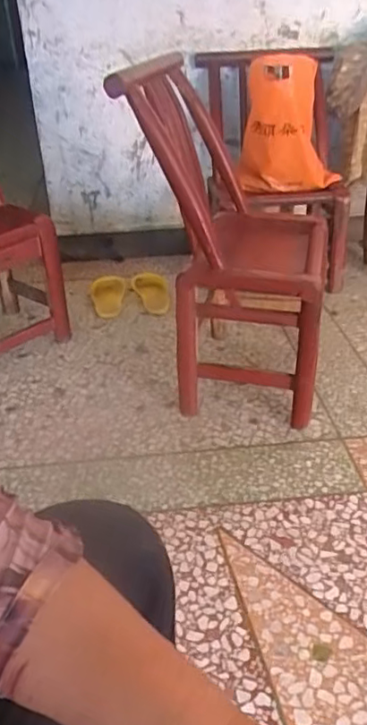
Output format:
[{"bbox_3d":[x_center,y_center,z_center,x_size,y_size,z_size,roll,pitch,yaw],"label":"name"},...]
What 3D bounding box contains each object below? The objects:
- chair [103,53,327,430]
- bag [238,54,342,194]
[{"bbox_3d":[0.114,-0.250,1.199,0.339,0.660,0.379,4,33,11],"label":"chair"},{"bbox_3d":[0.281,-0.641,1.568,0.248,0.330,0.167,3,33,7],"label":"bag"}]

